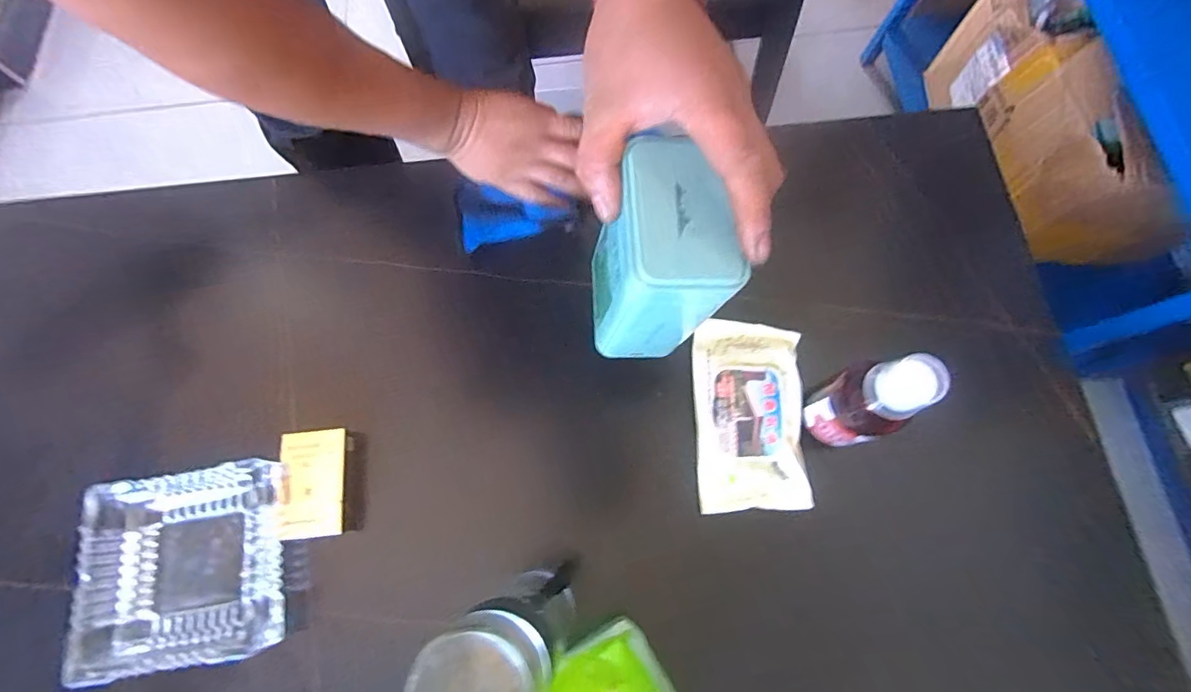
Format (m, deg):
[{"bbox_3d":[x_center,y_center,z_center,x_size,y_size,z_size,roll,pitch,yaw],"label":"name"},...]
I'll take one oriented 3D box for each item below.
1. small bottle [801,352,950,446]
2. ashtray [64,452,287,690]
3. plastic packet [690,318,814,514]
[{"bbox_3d":[0.199,0.042,0.371,0.042,0.123,0.050,-22,73,-5],"label":"small bottle"},{"bbox_3d":[-0.338,0.184,0.425,0.145,0.057,0.148,-10,73,-1],"label":"ashtray"},{"bbox_3d":[0.132,0.057,0.434,0.088,0.031,0.159,-1,73,2],"label":"plastic packet"}]

